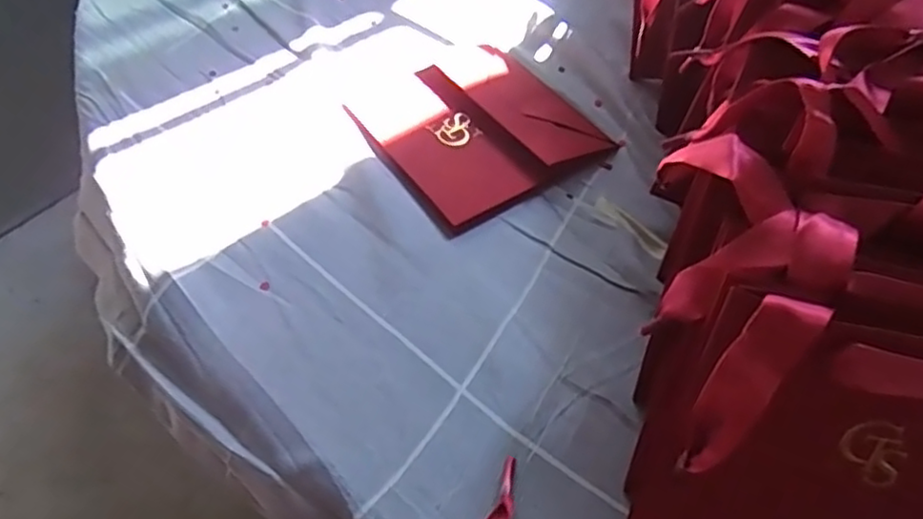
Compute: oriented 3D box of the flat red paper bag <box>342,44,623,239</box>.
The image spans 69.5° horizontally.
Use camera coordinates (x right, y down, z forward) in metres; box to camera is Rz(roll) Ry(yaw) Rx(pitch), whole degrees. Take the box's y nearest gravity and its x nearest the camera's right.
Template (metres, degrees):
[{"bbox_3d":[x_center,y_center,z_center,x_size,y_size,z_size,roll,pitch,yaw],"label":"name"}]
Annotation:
[{"bbox_3d":[0.010,-0.091,0.448,0.137,0.016,0.134,-27,58,-22],"label":"flat red paper bag"}]

